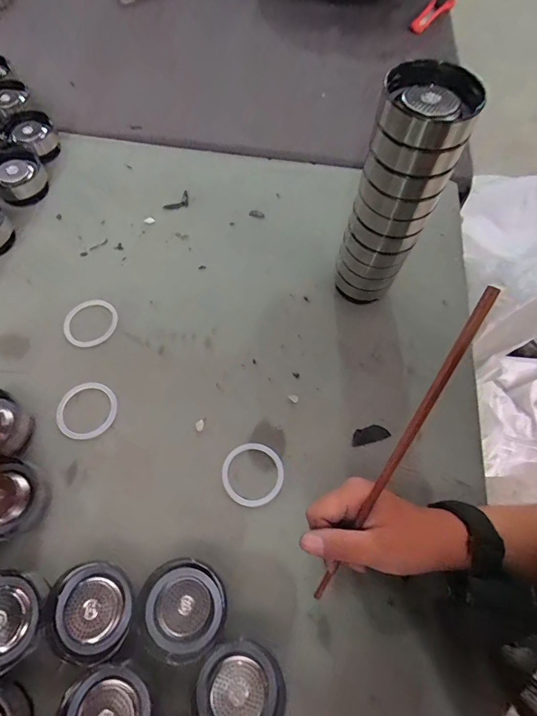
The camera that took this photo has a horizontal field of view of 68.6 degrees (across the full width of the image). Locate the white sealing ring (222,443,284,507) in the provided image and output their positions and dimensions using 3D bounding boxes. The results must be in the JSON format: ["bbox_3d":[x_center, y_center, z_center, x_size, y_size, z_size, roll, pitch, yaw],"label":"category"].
[{"bbox_3d":[-0.014,0.105,0.358,0.055,0.004,0.054,1,65,-2],"label":"white sealing ring"}]

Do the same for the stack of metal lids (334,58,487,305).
[{"bbox_3d":[0.100,-0.118,0.342,0.060,0.221,0.050,18,65,6],"label":"stack of metal lids"}]

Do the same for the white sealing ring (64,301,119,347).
[{"bbox_3d":[-0.188,-0.037,0.416,0.056,0.005,0.052,1,65,-2],"label":"white sealing ring"}]

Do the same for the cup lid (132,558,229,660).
[{"bbox_3d":[-0.066,0.190,0.301,0.063,0.022,0.062,29,67,11],"label":"cup lid"}]

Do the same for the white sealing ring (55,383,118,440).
[{"bbox_3d":[-0.173,0.049,0.374,0.055,0.004,0.055,1,65,-2],"label":"white sealing ring"}]

